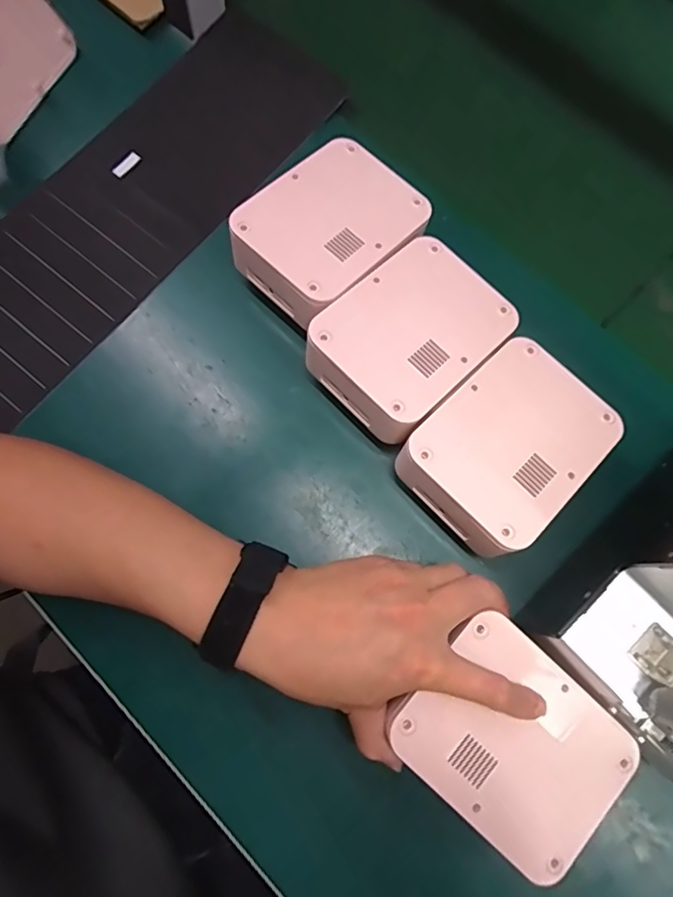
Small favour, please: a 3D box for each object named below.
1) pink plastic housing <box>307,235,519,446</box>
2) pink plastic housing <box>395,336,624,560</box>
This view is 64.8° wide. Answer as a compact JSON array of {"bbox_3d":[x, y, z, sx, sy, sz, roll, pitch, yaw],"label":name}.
[{"bbox_3d":[0.054,-0.075,0.384,0.135,0.063,0.102,-43,80,-13],"label":"pink plastic housing"},{"bbox_3d":[0.116,0.001,0.366,0.130,0.065,0.096,-43,80,-13],"label":"pink plastic housing"}]

